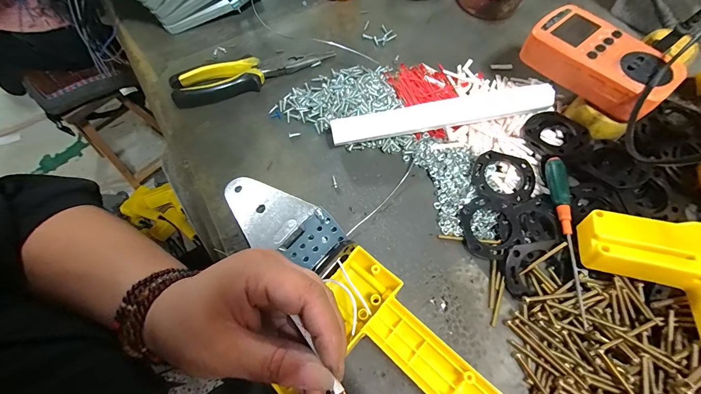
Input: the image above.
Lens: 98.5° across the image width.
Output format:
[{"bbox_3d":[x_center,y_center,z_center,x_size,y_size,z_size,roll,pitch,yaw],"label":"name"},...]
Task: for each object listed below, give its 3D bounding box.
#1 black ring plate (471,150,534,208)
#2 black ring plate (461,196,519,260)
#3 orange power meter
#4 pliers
[{"bbox_3d":[0.149,-0.017,0.294,0.055,0.007,0.055,0,70,0],"label":"black ring plate"},{"bbox_3d":[0.125,0.028,0.277,0.053,0.010,0.052,0,64,1],"label":"black ring plate"},{"bbox_3d":[0.238,-0.131,0.291,0.061,0.035,0.124,-38,69,-16],"label":"orange power meter"},{"bbox_3d":[-0.112,-0.147,0.357,0.186,0.021,0.038,-17,65,-7],"label":"pliers"}]

